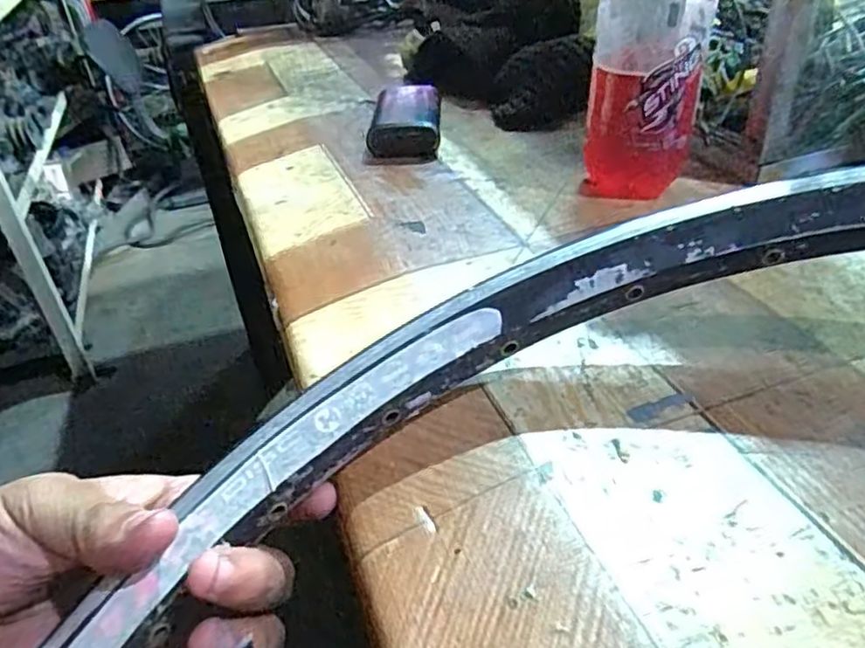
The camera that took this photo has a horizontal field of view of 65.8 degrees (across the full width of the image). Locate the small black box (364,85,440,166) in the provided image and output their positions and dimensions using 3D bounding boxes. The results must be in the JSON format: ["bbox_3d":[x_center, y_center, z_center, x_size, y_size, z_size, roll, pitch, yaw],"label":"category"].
[{"bbox_3d":[-0.019,-0.143,0.461,0.048,0.029,0.099,-3,36,1],"label":"small black box"}]

